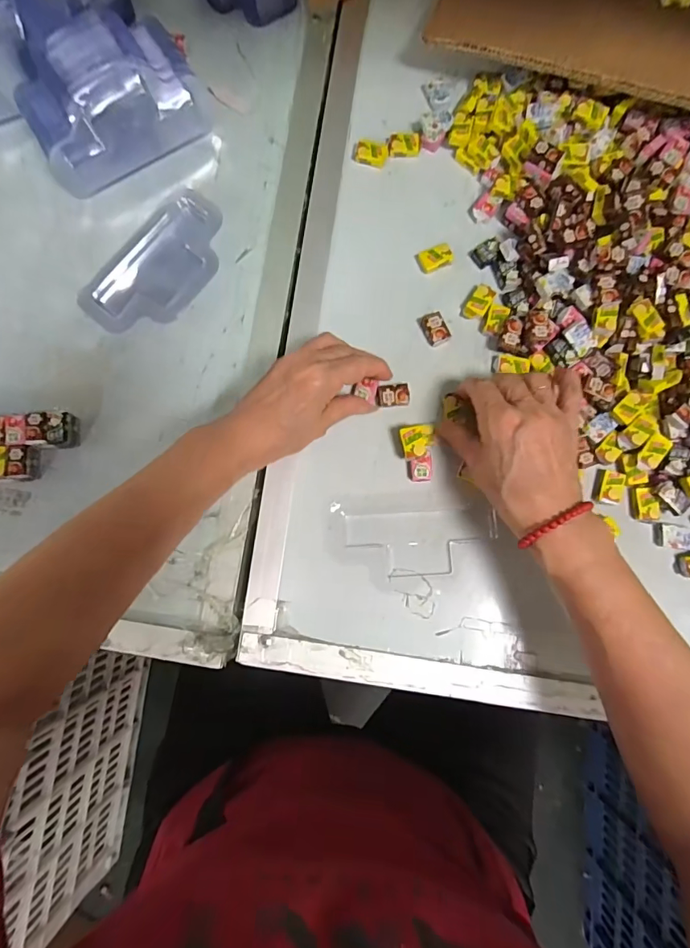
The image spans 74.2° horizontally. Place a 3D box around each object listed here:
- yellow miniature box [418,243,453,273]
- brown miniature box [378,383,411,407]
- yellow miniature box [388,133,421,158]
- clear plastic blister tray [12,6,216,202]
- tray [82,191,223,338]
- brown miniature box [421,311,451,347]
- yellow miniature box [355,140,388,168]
[{"bbox_3d":[0.078,-0.183,0.389,0.026,0.009,0.019,-19,82,0],"label":"yellow miniature box"},{"bbox_3d":[0.040,-0.065,0.376,0.027,0.007,0.019,-4,82,2],"label":"brown miniature box"},{"bbox_3d":[0.052,-0.290,0.404,0.028,0.009,0.018,-6,82,1],"label":"yellow miniature box"},{"bbox_3d":[-0.196,-0.313,0.380,0.143,0.076,0.089,-30,82,-2],"label":"clear plastic blister tray"},{"bbox_3d":[-0.161,-0.180,0.395,0.081,0.014,0.139,39,85,7],"label":"tray"},{"bbox_3d":[0.075,-0.120,0.381,0.018,0.010,0.027,-24,82,-1],"label":"brown miniature box"},{"bbox_3d":[0.023,-0.282,0.404,0.028,0.010,0.017,13,83,4],"label":"yellow miniature box"}]

